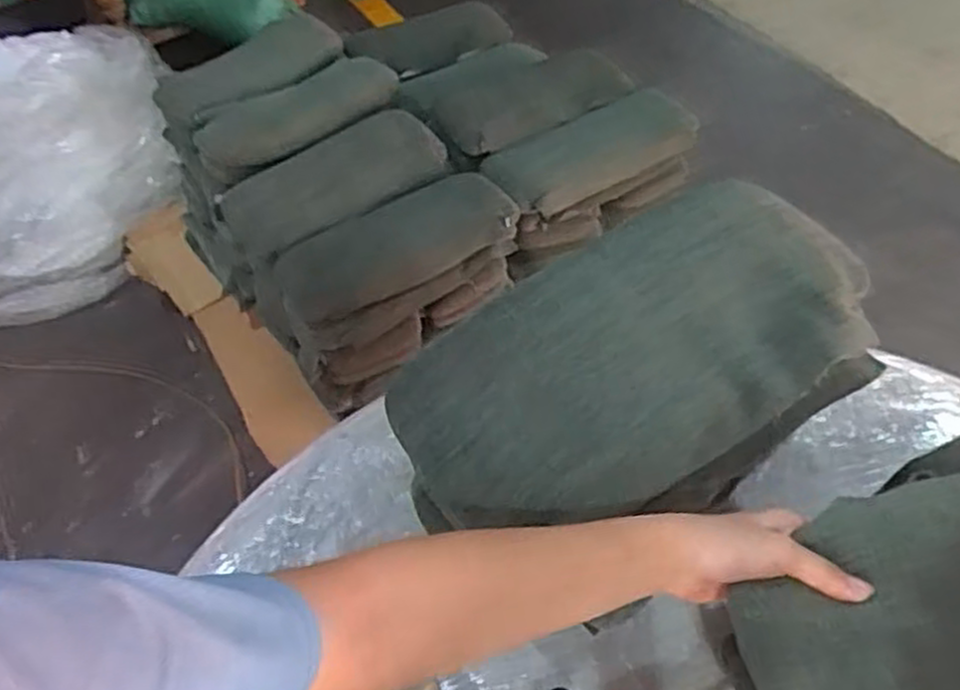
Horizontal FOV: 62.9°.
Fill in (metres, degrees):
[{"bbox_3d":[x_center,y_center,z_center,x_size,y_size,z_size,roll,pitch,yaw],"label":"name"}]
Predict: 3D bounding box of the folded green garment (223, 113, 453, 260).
[{"bbox_3d":[-0.282,-0.317,1.617,0.443,0.112,0.251,-27,54,-18],"label":"folded green garment"}]

